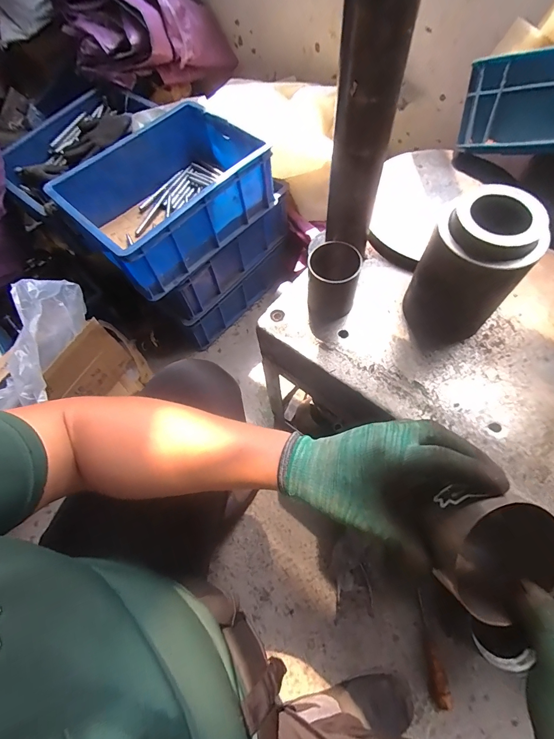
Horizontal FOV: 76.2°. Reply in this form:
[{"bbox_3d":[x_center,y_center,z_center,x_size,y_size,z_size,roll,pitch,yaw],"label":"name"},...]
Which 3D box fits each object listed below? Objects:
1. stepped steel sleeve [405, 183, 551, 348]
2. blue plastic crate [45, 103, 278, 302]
[{"bbox_3d":[0.229,-0.115,0.432,0.091,0.169,0.093,-16,65,-4],"label":"stepped steel sleeve"},{"bbox_3d":[-0.237,-0.387,0.785,0.290,0.146,0.401,40,73,20],"label":"blue plastic crate"}]

